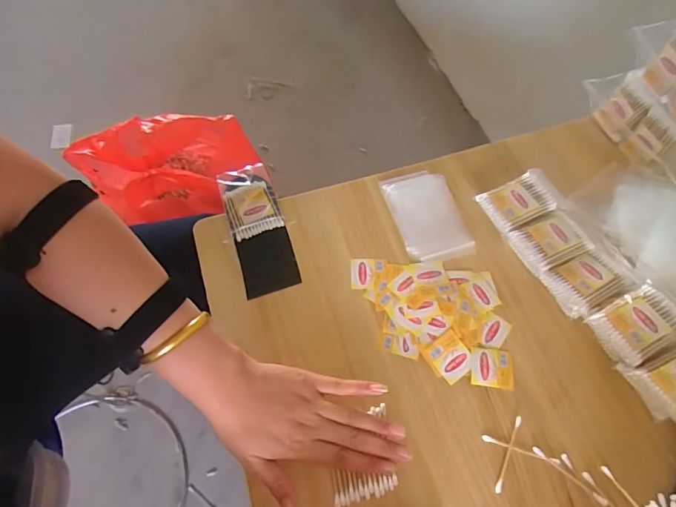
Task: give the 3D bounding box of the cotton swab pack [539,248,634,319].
[{"bbox_3d":[0.269,0.032,0.469,0.081,0.019,0.059,-22,64,-10],"label":"cotton swab pack"}]

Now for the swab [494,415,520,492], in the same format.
[{"bbox_3d":[0.161,0.188,0.410,0.006,0.004,0.072,23,65,13],"label":"swab"}]

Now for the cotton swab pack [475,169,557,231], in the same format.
[{"bbox_3d":[0.221,-0.063,0.525,0.085,0.022,0.058,-23,64,-11],"label":"cotton swab pack"}]

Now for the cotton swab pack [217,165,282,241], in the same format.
[{"bbox_3d":[-0.110,-0.067,0.547,0.064,0.010,0.100,-20,64,-9],"label":"cotton swab pack"}]

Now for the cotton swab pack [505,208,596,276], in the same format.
[{"bbox_3d":[0.241,-0.013,0.497,0.078,0.019,0.056,-24,65,-11],"label":"cotton swab pack"}]

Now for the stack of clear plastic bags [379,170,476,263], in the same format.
[{"bbox_3d":[0.107,-0.050,0.533,0.078,0.010,0.131,-15,63,-6],"label":"stack of clear plastic bags"}]

